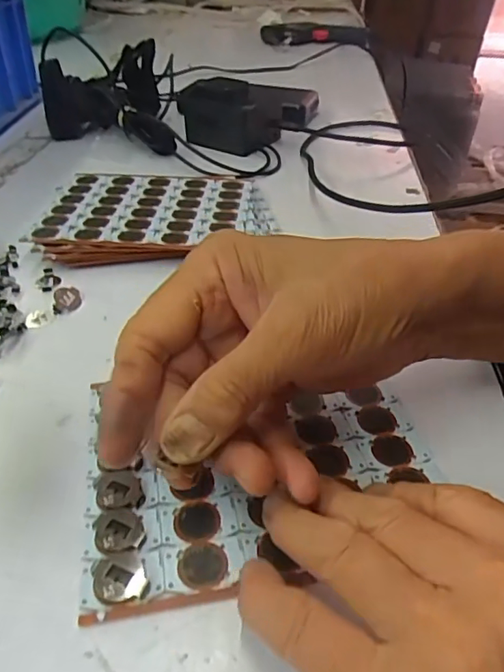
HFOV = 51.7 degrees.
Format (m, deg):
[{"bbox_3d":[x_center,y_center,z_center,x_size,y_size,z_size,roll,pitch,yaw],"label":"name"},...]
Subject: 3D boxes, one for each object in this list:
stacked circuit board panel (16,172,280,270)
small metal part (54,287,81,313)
[{"bbox_3d":[-0.069,-0.089,0.392,0.163,0.017,0.120,-1,40,-3],"label":"stacked circuit board panel"},{"bbox_3d":[-0.112,-0.022,0.318,0.015,0.008,0.017,-10,41,-15],"label":"small metal part"}]

